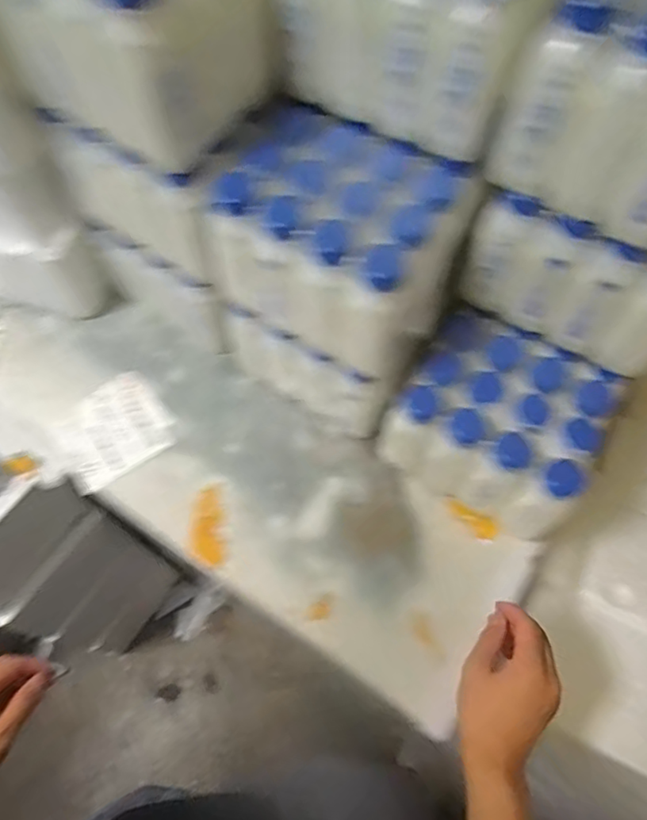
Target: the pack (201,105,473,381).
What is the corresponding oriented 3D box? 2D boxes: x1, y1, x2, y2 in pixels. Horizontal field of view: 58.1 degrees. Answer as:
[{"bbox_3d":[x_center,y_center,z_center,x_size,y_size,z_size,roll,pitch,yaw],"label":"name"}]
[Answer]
[{"bbox_3d":[0.011,-0.171,0.582,0.204,0.157,0.159,28,67,14],"label":"pack"}]

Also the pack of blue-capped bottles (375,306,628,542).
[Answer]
[{"bbox_3d":[0.191,0.019,0.658,0.201,0.149,0.169,27,67,14],"label":"pack of blue-capped bottles"}]

